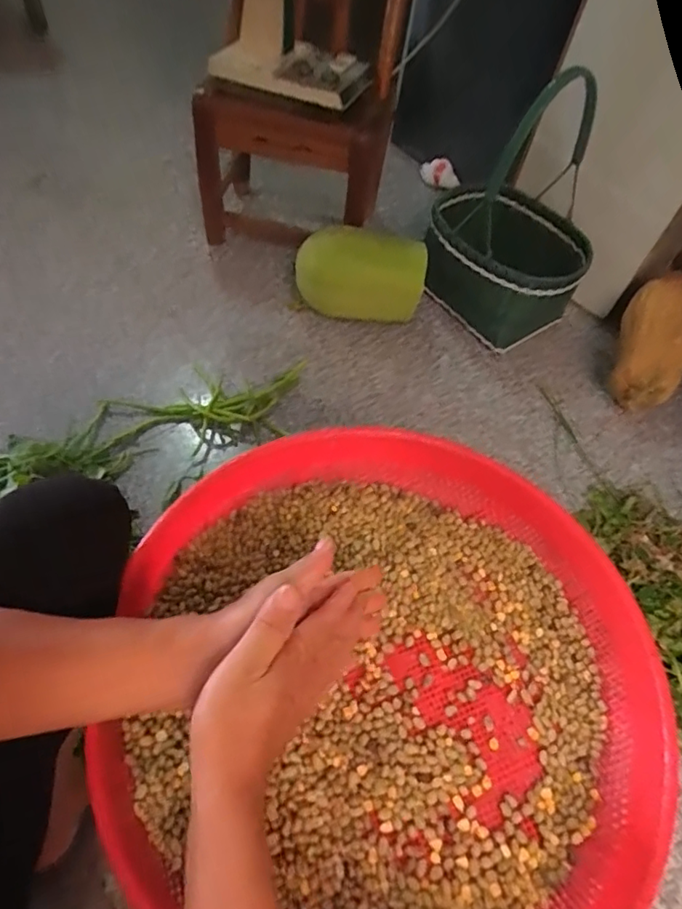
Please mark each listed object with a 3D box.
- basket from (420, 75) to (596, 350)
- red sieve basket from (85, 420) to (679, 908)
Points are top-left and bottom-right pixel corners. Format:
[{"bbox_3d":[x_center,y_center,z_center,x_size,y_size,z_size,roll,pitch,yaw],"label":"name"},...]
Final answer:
[{"bbox_3d":[0.345,-0.474,1.083,0.303,0.433,0.320,21,56,7],"label":"basket"},{"bbox_3d":[0.045,0.181,0.482,0.449,0.078,0.457,1,54,-1],"label":"red sieve basket"}]

